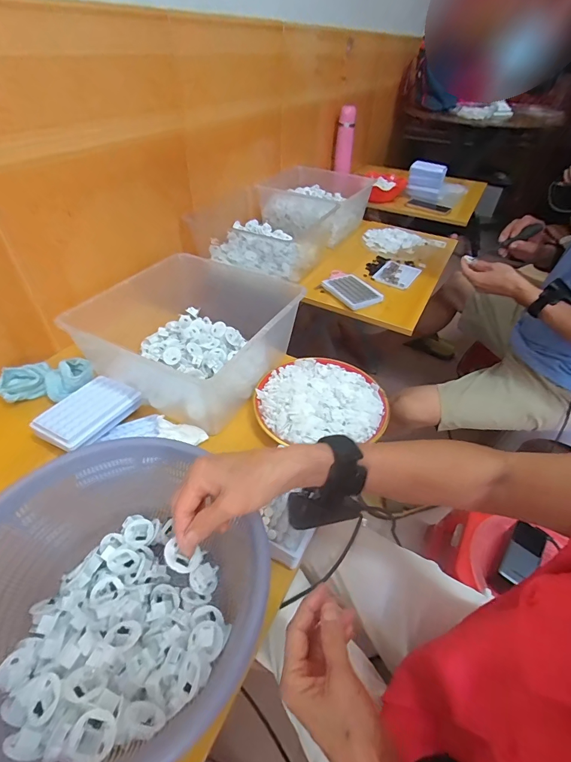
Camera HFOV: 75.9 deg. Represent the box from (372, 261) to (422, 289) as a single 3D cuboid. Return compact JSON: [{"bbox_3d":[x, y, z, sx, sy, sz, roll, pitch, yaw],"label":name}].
[{"bbox_3d":[0.304,-0.291,0.998,0.099,0.012,0.135,26,48,22],"label":"box"}]

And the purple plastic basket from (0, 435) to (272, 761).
[{"bbox_3d":[-0.166,0.206,0.360,0.280,0.106,0.282,-29,52,-29],"label":"purple plastic basket"}]

